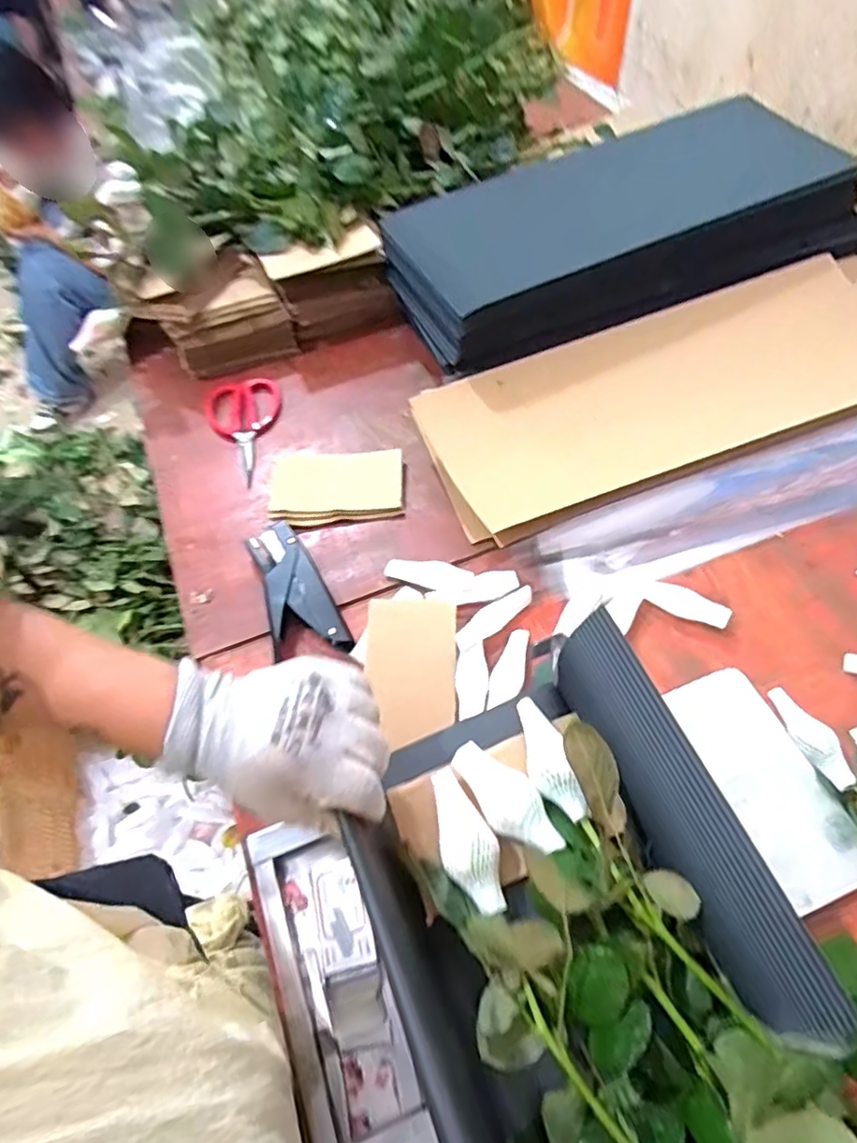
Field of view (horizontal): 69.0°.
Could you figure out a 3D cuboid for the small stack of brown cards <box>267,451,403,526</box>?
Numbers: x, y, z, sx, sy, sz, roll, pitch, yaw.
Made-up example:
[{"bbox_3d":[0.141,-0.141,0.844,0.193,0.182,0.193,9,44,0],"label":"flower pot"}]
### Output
[{"bbox_3d":[-0.100,-0.097,0.676,0.144,0.019,0.099,-4,57,1],"label":"small stack of brown cards"}]

